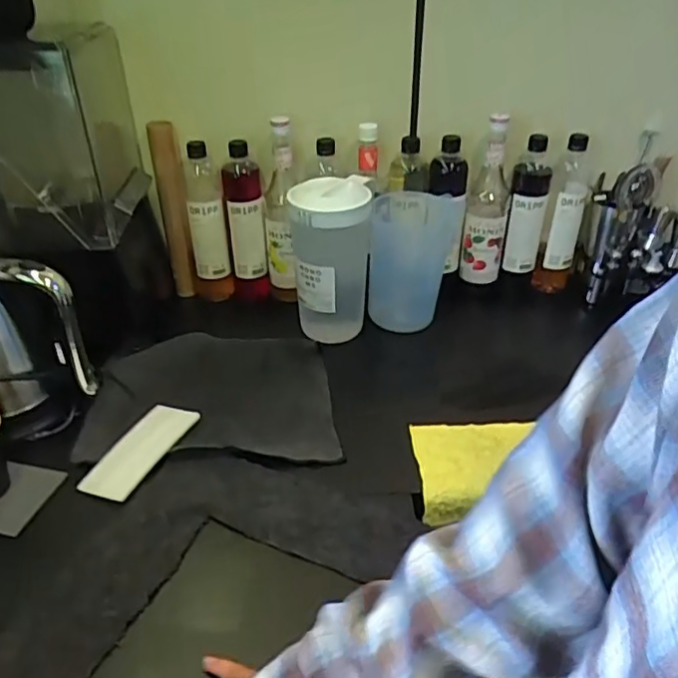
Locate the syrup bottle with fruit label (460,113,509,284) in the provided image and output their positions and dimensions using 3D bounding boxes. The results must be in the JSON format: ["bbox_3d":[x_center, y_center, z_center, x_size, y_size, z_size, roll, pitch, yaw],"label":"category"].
[{"bbox_3d":[0.253,-0.227,1.027,0.067,0.278,0.066,11,36,15],"label":"syrup bottle with fruit label"}]

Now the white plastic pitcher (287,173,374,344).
[{"bbox_3d":[-0.012,-0.116,0.936,0.118,0.240,0.103,-2,34,-3],"label":"white plastic pitcher"}]

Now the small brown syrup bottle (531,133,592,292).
[{"bbox_3d":[0.394,-0.209,1.062,0.067,0.259,0.058,14,37,19],"label":"small brown syrup bottle"}]

